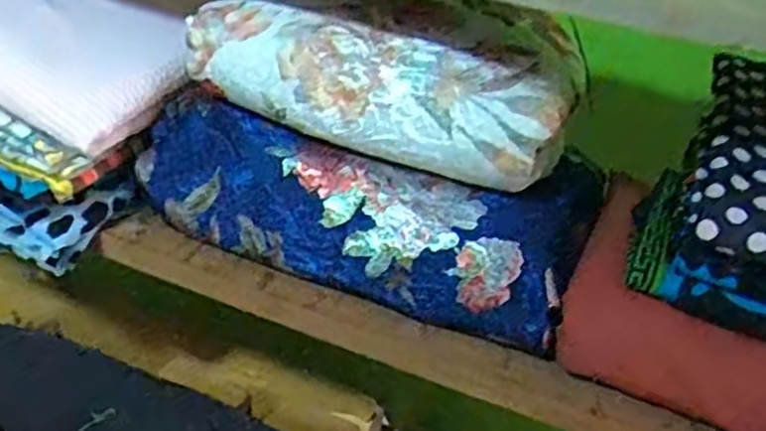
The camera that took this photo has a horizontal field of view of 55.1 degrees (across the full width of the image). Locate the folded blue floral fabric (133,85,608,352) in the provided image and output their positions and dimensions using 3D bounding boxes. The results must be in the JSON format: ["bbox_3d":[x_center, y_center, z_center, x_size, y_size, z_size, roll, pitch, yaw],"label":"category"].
[{"bbox_3d":[-0.010,-0.014,0.495,0.282,0.082,0.114,17,28,16],"label":"folded blue floral fabric"}]

